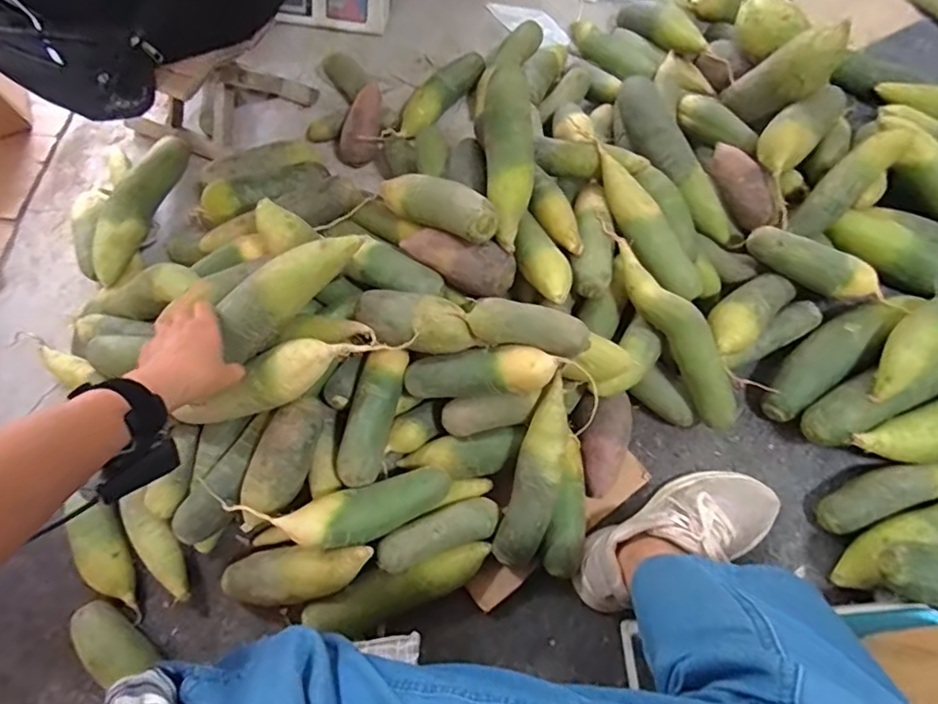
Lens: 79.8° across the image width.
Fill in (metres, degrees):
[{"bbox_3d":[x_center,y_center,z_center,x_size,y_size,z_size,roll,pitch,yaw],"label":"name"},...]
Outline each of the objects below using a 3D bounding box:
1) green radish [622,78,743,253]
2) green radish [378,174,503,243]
[{"bbox_3d":[0.283,-0.262,0.779,0.055,0.055,0.275,-29,83,-9],"label":"green radish"},{"bbox_3d":[-0.041,-0.172,0.672,0.044,0.055,0.206,-45,43,-14],"label":"green radish"}]

